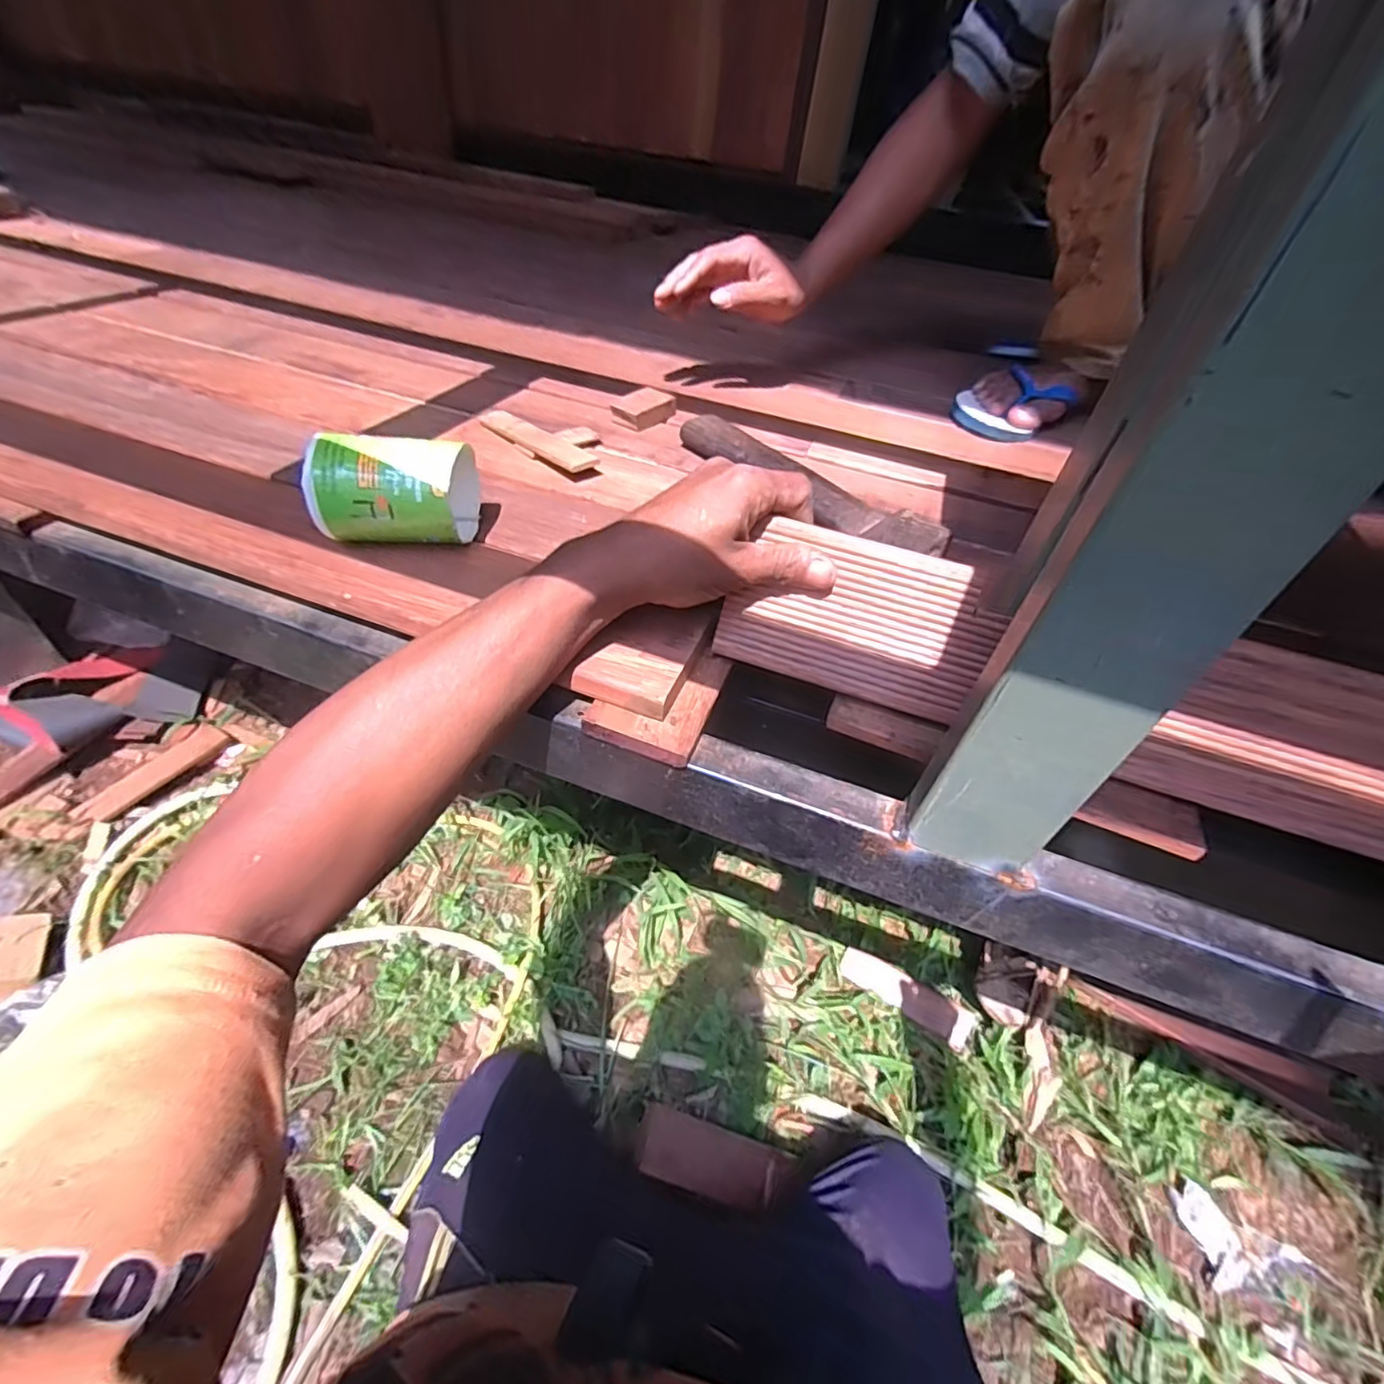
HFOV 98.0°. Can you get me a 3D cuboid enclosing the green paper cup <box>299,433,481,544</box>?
[{"bbox_3d":[-0.193,-0.131,0.400,0.088,0.073,0.067,1,47,-7],"label":"green paper cup"}]

